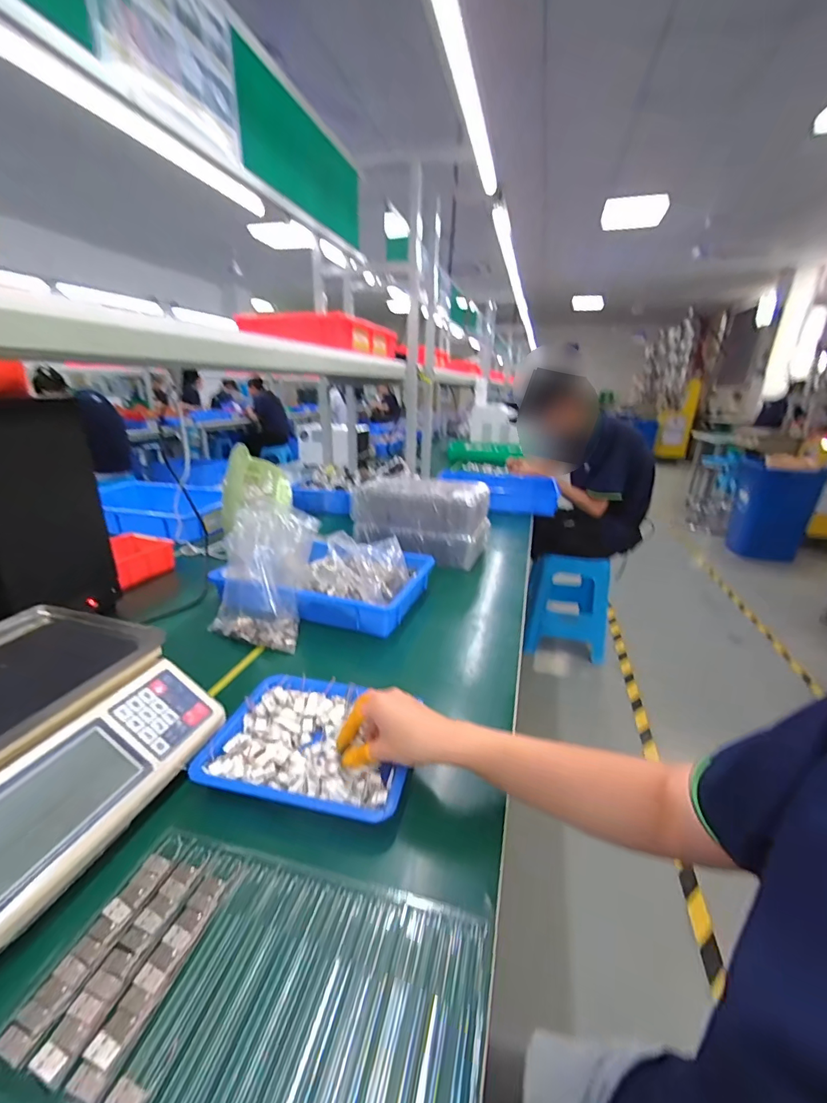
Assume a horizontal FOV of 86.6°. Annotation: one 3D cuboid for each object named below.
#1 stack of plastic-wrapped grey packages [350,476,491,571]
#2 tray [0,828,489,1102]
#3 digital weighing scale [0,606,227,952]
[{"bbox_3d":[0.025,-0.088,1.088,0.310,0.149,0.179,9,22,19],"label":"stack of plastic-wrapped grey packages"},{"bbox_3d":[-0.104,0.300,0.300,0.292,0.018,0.166,8,23,11],"label":"tray"},{"bbox_3d":[-0.393,0.182,0.425,0.294,0.098,0.291,8,21,16],"label":"digital weighing scale"}]

